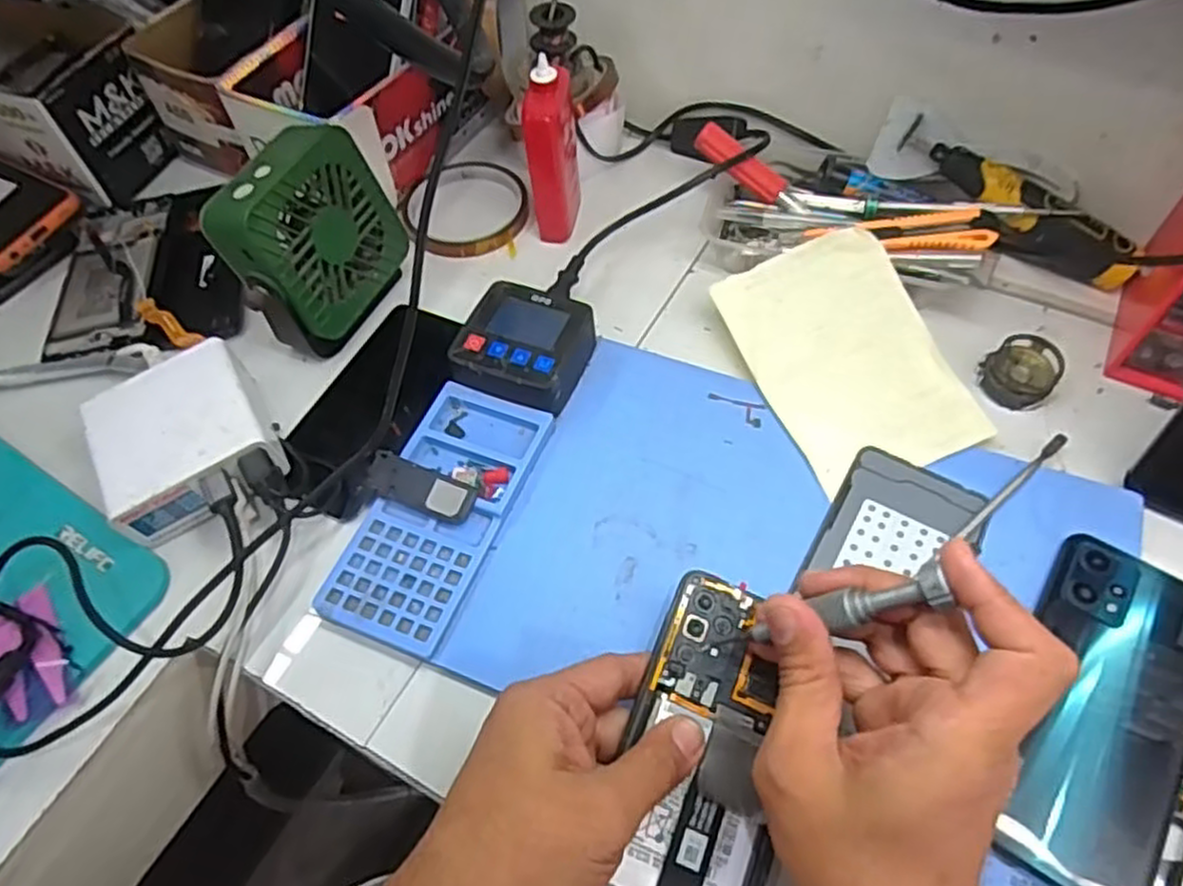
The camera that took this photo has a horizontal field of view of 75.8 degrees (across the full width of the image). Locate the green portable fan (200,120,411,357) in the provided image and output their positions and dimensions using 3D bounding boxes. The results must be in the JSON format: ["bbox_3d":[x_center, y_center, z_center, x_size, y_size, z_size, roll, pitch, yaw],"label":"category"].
[{"bbox_3d":[-0.167,-0.119,0.462,0.057,0.109,0.101,17,59,12],"label":"green portable fan"}]

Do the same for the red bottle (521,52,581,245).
[{"bbox_3d":[-0.025,-0.197,0.511,0.029,0.115,0.063,0,57,2],"label":"red bottle"}]

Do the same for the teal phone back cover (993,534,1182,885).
[{"bbox_3d":[0.232,0.119,0.344,0.074,0.011,0.163,29,62,19],"label":"teal phone back cover"}]

